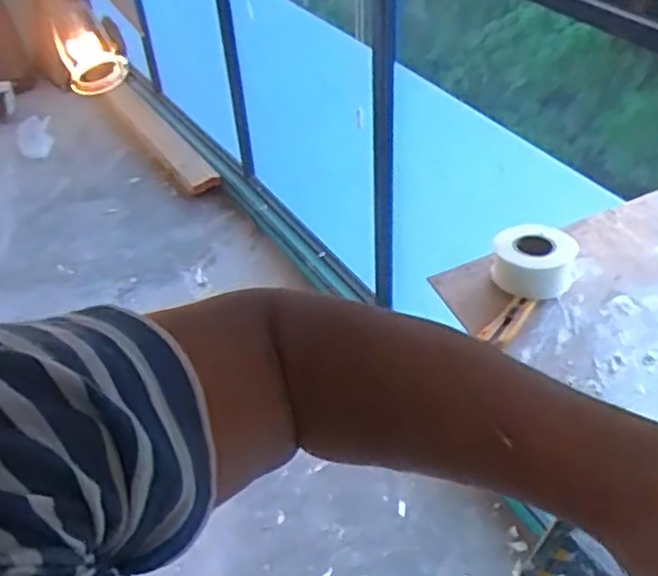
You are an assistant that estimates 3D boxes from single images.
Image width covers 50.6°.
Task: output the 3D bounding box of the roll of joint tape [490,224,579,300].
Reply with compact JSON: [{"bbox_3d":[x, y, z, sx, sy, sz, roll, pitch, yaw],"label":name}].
[{"bbox_3d":[0.286,-0.038,0.976,0.113,0.060,0.104,11,44,17],"label":"roll of joint tape"}]

